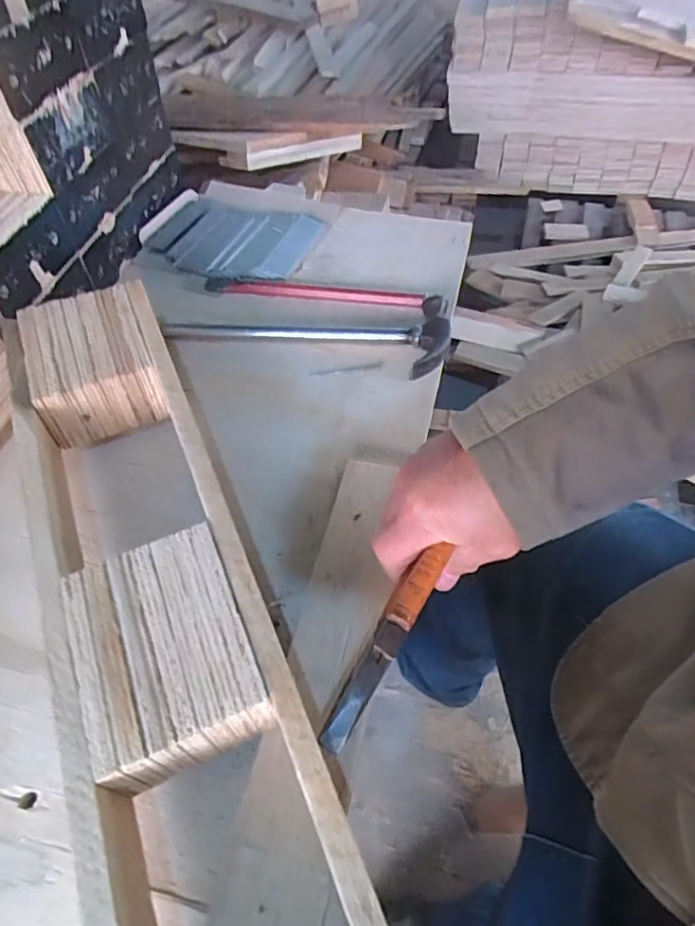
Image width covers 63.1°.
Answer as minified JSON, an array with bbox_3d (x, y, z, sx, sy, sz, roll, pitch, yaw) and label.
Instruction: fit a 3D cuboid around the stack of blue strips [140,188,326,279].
[{"bbox_3d":[-0.143,-0.273,0.672,0.200,0.020,0.142,21,58,17],"label":"stack of blue strips"}]

